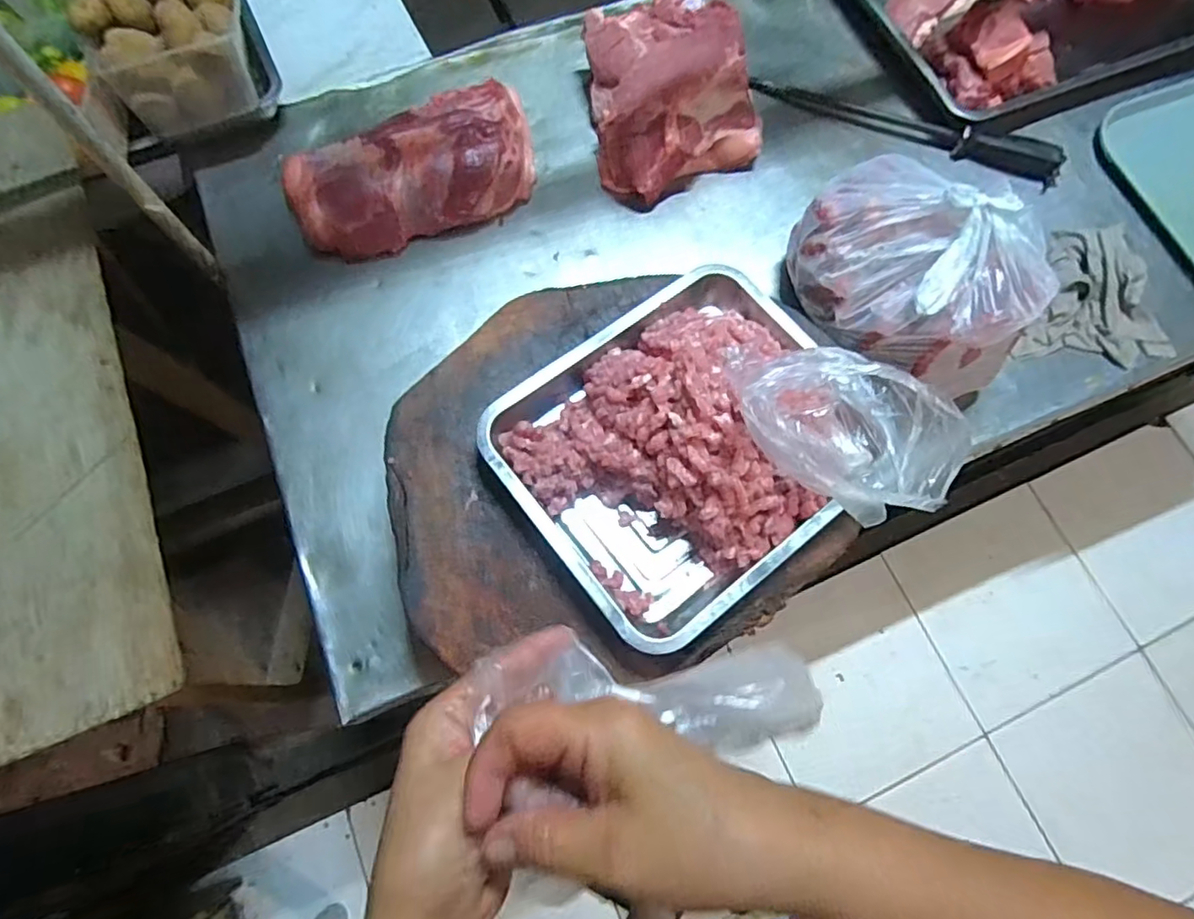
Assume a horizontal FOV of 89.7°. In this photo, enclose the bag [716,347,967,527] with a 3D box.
[{"bbox_3d":[0.177,-0.029,0.454,0.185,0.085,0.117,35,75,10],"label":"bag"}]

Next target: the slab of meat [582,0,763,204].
[{"bbox_3d":[0.094,-0.466,0.759,0.207,0.079,0.270,-10,73,-5],"label":"slab of meat"}]

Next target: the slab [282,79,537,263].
[{"bbox_3d":[-0.213,-0.353,0.733,0.317,0.049,0.165,-29,76,-10],"label":"slab"}]

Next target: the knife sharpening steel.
[{"bbox_3d":[0.403,-0.441,0.787,0.402,0.034,0.034,20,73,5],"label":"knife sharpening steel"}]

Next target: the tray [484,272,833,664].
[{"bbox_3d":[0.081,-0.025,0.507,0.304,0.095,0.255,-37,76,-12],"label":"tray"}]

